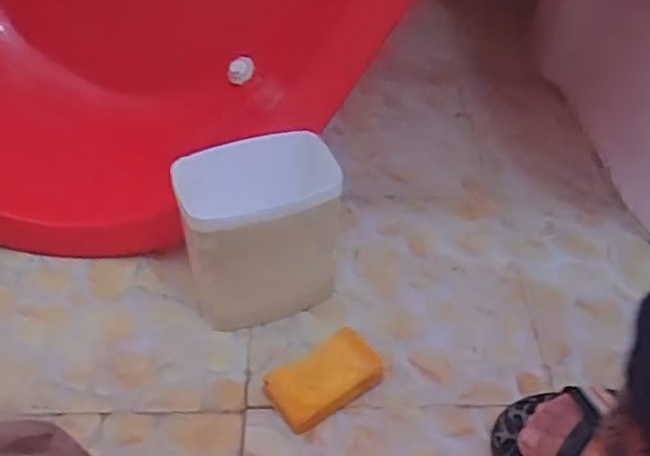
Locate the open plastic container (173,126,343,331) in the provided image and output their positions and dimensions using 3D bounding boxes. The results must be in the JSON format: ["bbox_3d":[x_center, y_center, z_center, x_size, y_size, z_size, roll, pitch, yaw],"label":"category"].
[{"bbox_3d":[-0.065,0.007,0.667,0.145,0.175,0.095,-13,48,-15],"label":"open plastic container"}]

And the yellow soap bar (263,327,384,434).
[{"bbox_3d":[0.001,0.145,0.636,0.106,0.028,0.061,-27,53,-26],"label":"yellow soap bar"}]

